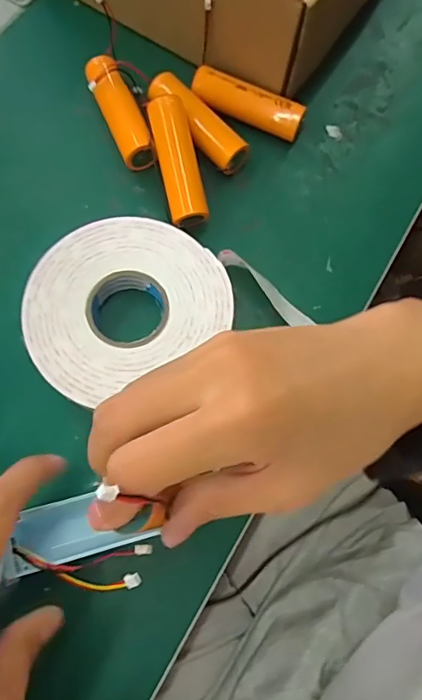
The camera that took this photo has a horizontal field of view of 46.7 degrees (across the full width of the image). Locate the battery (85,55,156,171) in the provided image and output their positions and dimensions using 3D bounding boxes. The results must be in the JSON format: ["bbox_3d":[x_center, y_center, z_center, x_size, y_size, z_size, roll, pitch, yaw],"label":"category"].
[{"bbox_3d":[-0.056,-0.147,0.303,0.020,0.021,0.078,-22,74,-9],"label":"battery"}]

